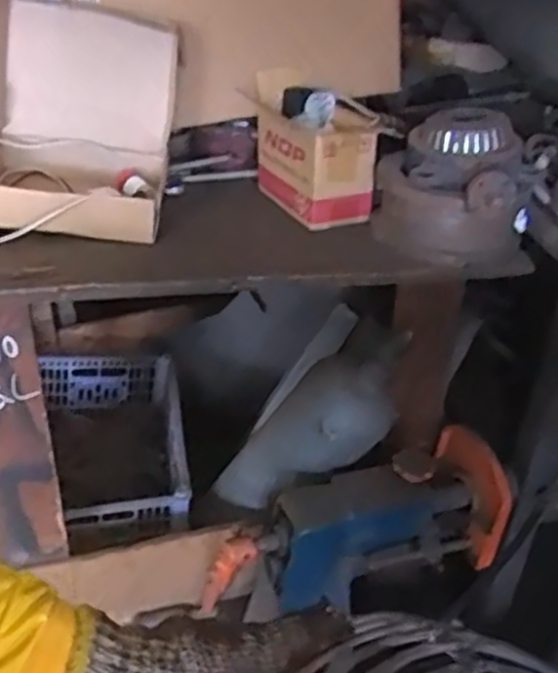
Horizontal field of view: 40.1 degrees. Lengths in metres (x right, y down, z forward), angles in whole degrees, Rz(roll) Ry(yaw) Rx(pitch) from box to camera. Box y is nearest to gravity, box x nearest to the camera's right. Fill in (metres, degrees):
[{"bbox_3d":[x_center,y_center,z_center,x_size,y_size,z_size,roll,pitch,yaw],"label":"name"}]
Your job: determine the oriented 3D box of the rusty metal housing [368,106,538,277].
[{"bbox_3d":[0.256,-0.201,1.108,0.233,0.199,0.203,8,31,8],"label":"rusty metal housing"}]

